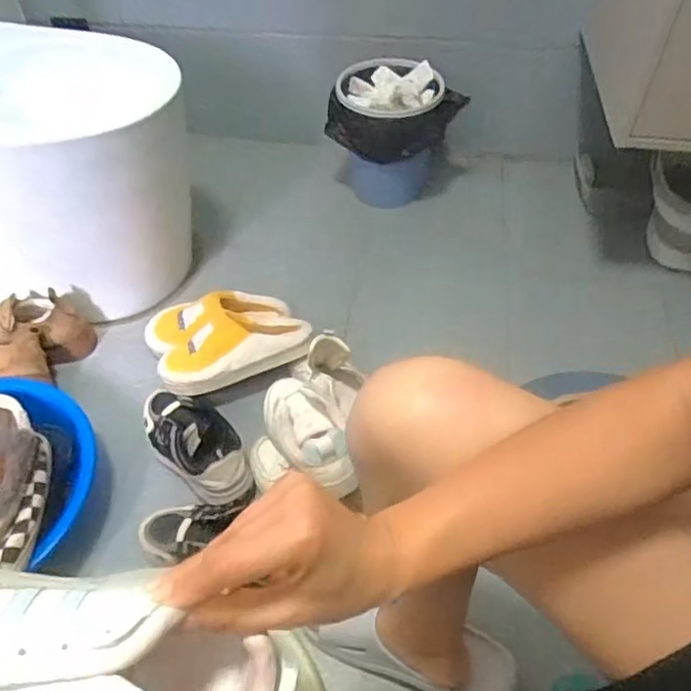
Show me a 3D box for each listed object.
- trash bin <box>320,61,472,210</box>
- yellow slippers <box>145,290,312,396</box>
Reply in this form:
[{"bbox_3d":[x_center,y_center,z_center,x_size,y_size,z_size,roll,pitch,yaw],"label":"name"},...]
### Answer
[{"bbox_3d":[0.092,-0.434,1.271,0.265,0.258,0.221,-5,49,-4],"label":"trash bin"},{"bbox_3d":[-0.202,-0.018,1.009,0.250,0.104,0.197,-17,51,-14],"label":"yellow slippers"}]

